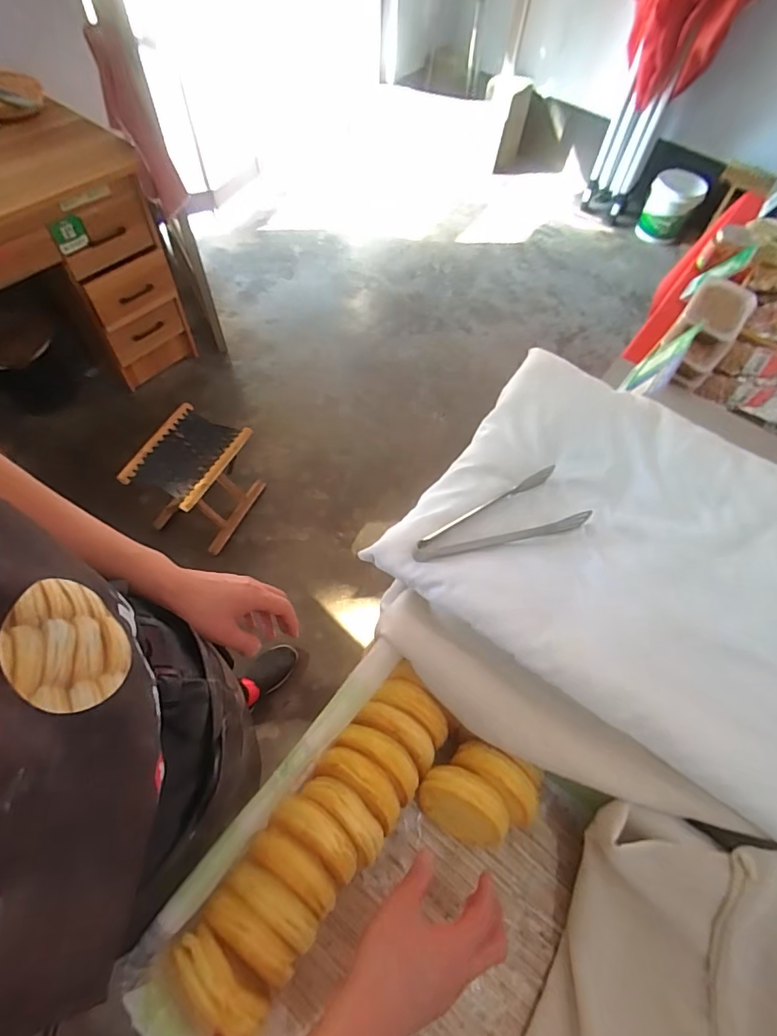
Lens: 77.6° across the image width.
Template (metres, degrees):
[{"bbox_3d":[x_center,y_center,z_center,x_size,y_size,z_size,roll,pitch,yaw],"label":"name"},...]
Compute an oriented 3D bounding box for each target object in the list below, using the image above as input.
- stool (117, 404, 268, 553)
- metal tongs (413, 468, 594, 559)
[{"bbox_3d":[-0.632,-0.115,1.591,0.282,0.317,0.352,27,62,11],"label":"stool"},{"bbox_3d":[0.134,-0.002,0.617,0.230,0.040,0.083,-16,61,-10],"label":"metal tongs"}]

